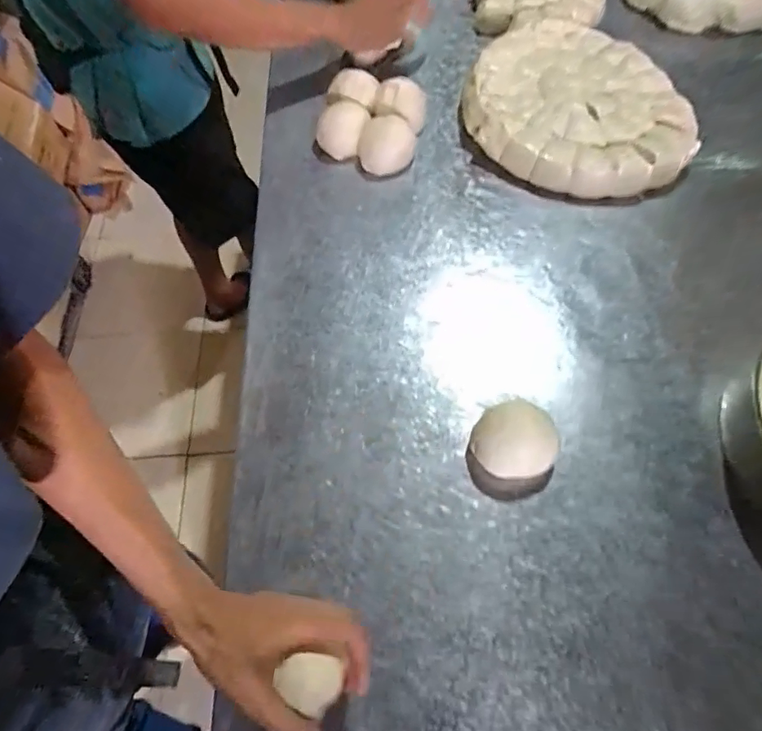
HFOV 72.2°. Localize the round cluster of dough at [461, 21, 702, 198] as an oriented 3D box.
[{"bbox_3d":[0.280,-0.377,0.746,0.305,0.058,0.319,0,63,1],"label":"round cluster of dough"}]

